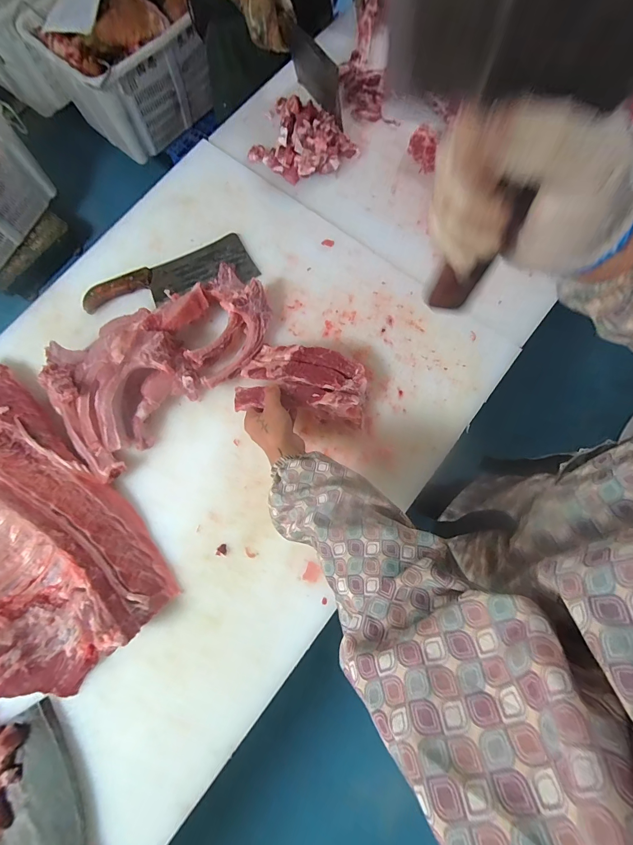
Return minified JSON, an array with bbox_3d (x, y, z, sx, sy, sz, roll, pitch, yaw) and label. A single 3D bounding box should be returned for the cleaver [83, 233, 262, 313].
[{"bbox_3d":[-0.278,-0.272,0.676,0.316,0.023,0.103,-26,79,-5],"label":"cleaver"}]

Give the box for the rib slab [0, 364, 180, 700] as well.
[{"bbox_3d":[-0.502,0.156,0.537,0.309,0.121,0.539,-41,80,-8],"label":"rib slab"}]

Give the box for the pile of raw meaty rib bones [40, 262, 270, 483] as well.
[{"bbox_3d":[-0.274,-0.125,0.614,0.418,0.087,0.231,-42,81,-8],"label":"pile of raw meaty rib bones"}]

